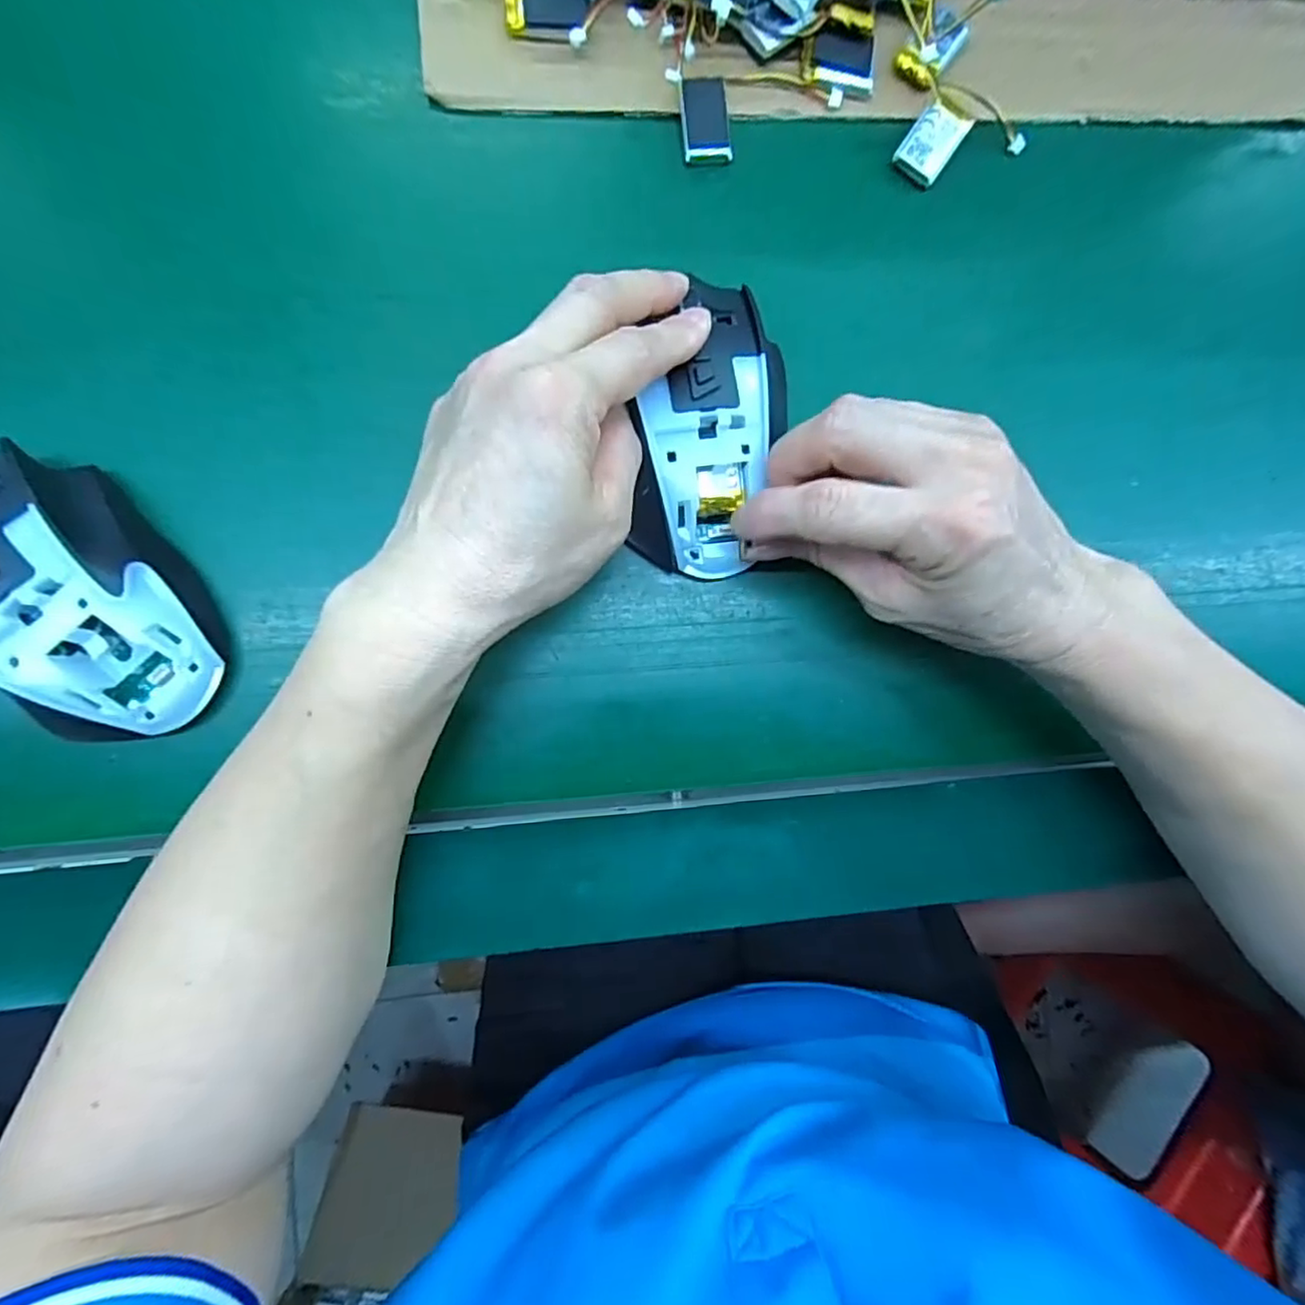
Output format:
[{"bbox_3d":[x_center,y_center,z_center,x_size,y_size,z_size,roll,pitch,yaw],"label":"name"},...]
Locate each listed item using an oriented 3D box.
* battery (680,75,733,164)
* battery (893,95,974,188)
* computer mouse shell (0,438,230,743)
[{"bbox_3d":[0.022,-0.220,0.264,0.019,0.004,0.029,-4,105,2],"label":"battery"},{"bbox_3d":[0.121,-0.220,0.273,0.019,0.009,0.035,34,85,-5],"label":"battery"},{"bbox_3d":[-0.205,-0.019,0.220,0.065,0.031,0.107,-41,94,-6],"label":"computer mouse shell"}]

